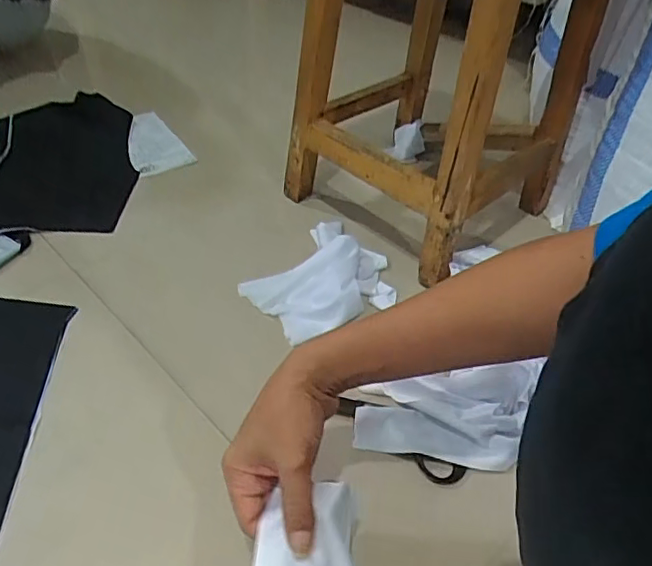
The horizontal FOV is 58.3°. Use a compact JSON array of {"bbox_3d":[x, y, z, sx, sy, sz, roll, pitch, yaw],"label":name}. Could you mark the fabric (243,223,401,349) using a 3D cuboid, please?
[{"bbox_3d":[0.000,-0.010,0.780,0.194,0.061,0.162,-31,55,-33],"label":"fabric"}]

